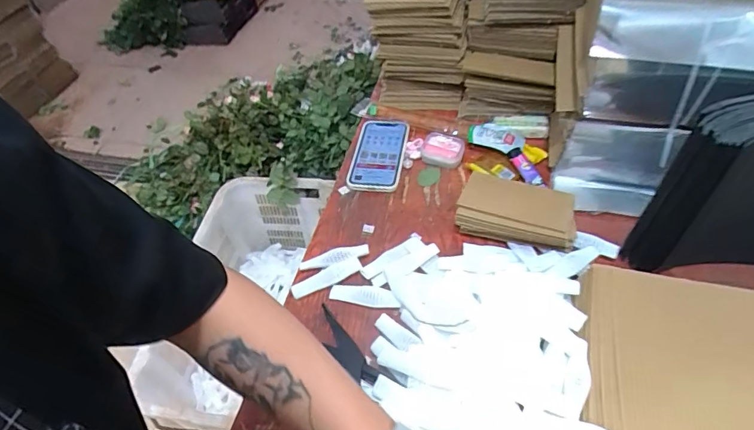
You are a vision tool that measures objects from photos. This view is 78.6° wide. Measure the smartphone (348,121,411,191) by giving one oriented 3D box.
[{"bbox_3d":[0.002,-0.098,0.725,0.082,0.014,0.157,5,50,9],"label":"smartphone"}]

